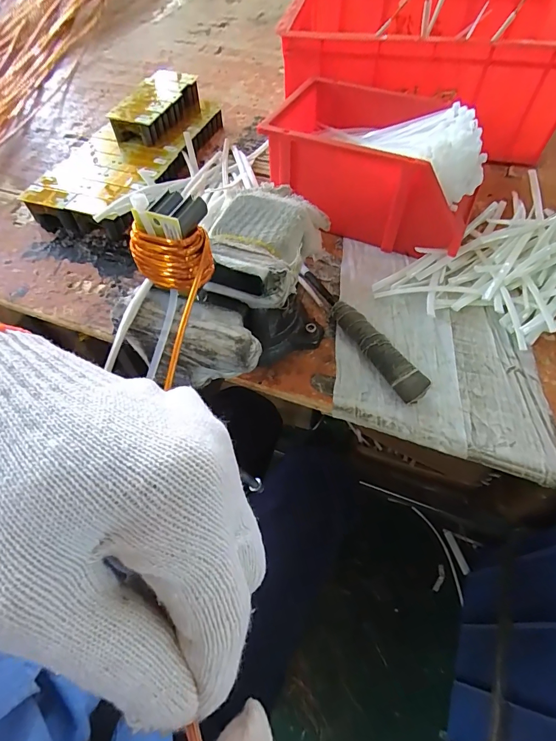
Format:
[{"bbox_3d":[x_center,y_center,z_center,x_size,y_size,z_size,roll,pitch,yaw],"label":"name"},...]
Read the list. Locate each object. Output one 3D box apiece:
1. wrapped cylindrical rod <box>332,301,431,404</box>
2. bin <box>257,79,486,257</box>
[{"bbox_3d":[0.094,-0.021,0.384,0.024,0.028,0.129,-27,61,-16],"label":"wrapped cylindrical rod"},{"bbox_3d":[0.123,-0.260,0.479,0.232,0.107,0.184,19,59,13],"label":"bin"}]

